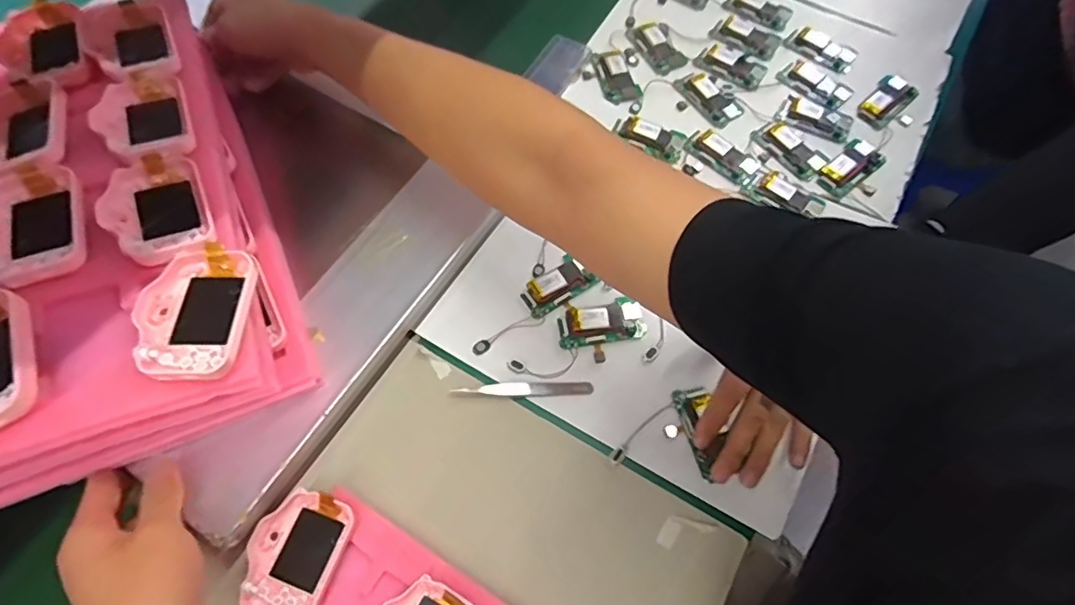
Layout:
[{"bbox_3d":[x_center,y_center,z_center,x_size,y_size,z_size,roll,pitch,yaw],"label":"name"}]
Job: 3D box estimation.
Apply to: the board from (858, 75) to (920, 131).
[{"bbox_3d":[0.364,-0.212,0.579,0.081,0.007,0.037,-39,72,-16],"label":"board"}]

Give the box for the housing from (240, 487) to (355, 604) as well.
[{"bbox_3d":[-0.171,0.178,0.393,0.058,0.019,0.083,17,67,7],"label":"housing"}]

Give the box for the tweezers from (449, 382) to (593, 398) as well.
[{"bbox_3d":[-0.012,0.072,0.458,0.114,0.004,0.011,-2,66,-1],"label":"tweezers"}]

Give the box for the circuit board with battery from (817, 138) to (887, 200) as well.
[{"bbox_3d":[0.306,-0.133,0.545,0.076,0.009,0.036,-38,72,-15],"label":"circuit board with battery"}]

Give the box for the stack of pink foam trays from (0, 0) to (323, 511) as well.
[{"bbox_3d":[-0.338,-0.056,0.398,0.246,0.098,0.354,-21,68,-9],"label":"stack of pink foam trays"}]

